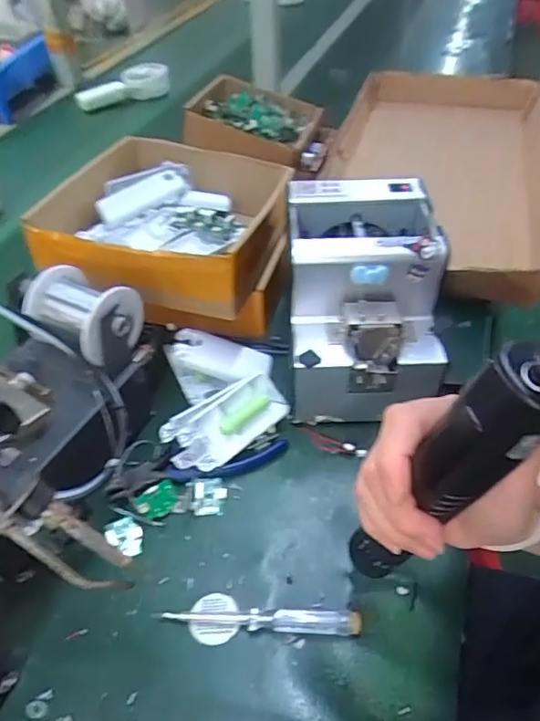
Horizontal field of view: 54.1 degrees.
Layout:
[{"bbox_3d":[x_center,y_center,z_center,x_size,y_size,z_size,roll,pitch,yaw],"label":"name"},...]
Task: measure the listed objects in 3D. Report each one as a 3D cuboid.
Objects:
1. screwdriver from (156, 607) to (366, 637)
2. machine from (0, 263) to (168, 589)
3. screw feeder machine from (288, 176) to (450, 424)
[{"bbox_3d":[-0.008,0.177,0.363,0.138,0.014,0.016,1,46,3],"label":"screwdriver"},{"bbox_3d":[-0.161,0.033,0.362,0.147,0.214,0.254,-6,46,-4],"label":"machine"},{"bbox_3d":[0.081,-0.052,0.488,0.126,0.152,0.173,-1,46,1],"label":"screw feeder machine"}]

